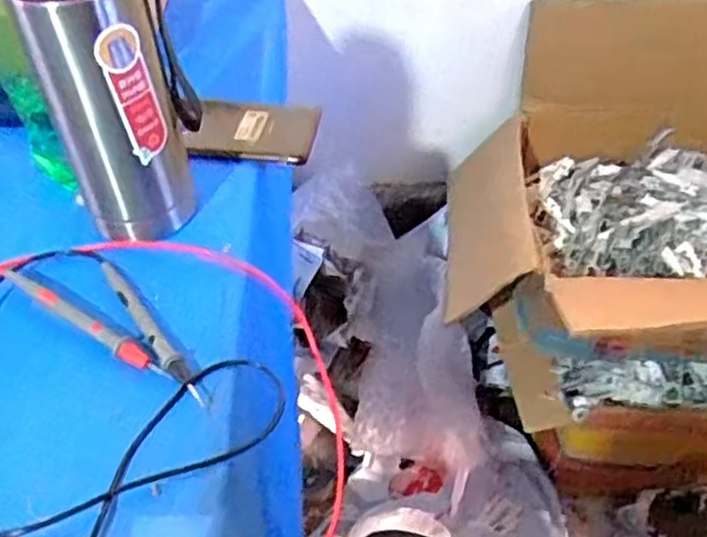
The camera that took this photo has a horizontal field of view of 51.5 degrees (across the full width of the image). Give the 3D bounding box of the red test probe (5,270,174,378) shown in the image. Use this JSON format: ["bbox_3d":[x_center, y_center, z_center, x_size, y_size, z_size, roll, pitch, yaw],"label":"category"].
[{"bbox_3d":[-0.172,0.034,0.474,0.142,0.014,0.014,26,53,24],"label":"red test probe"}]

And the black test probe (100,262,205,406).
[{"bbox_3d":[-0.134,0.036,0.475,0.013,0.007,0.143,-28,51,-22],"label":"black test probe"}]

